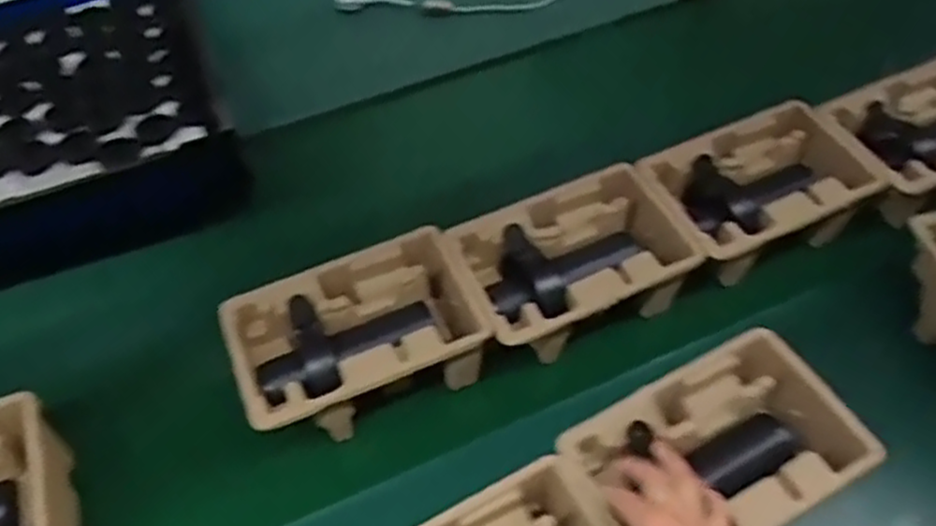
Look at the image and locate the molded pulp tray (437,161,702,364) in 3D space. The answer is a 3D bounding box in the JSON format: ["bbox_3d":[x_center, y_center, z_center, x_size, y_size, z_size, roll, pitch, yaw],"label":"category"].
[{"bbox_3d":[0.104,0.001,0.779,0.220,0.082,0.152,-23,62,-14],"label":"molded pulp tray"}]

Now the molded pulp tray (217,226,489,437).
[{"bbox_3d":[-0.106,0.076,0.732,0.230,0.089,0.151,-24,62,-15],"label":"molded pulp tray"}]

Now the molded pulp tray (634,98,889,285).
[{"bbox_3d":[0.312,-0.079,0.825,0.221,0.078,0.149,-21,62,-13],"label":"molded pulp tray"}]

